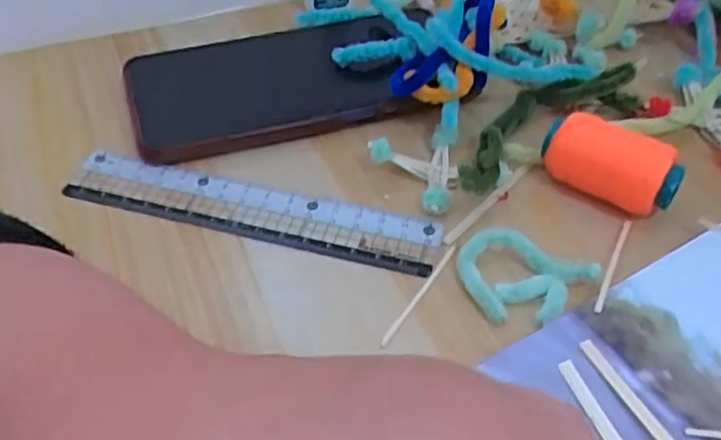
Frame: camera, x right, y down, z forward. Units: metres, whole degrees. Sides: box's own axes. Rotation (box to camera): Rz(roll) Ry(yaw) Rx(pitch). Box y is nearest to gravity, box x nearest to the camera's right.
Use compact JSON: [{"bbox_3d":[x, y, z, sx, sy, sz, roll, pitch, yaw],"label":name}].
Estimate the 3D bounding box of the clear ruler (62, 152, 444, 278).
[{"bbox_3d":[-0.046,-0.005,0.290,0.157,0.005,0.028,12,49,10],"label":"clear ruler"}]

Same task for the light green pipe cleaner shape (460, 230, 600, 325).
[{"bbox_3d":[0.058,0.022,0.257,0.046,0.010,0.037,25,51,24],"label":"light green pipe cleaner shape"}]

